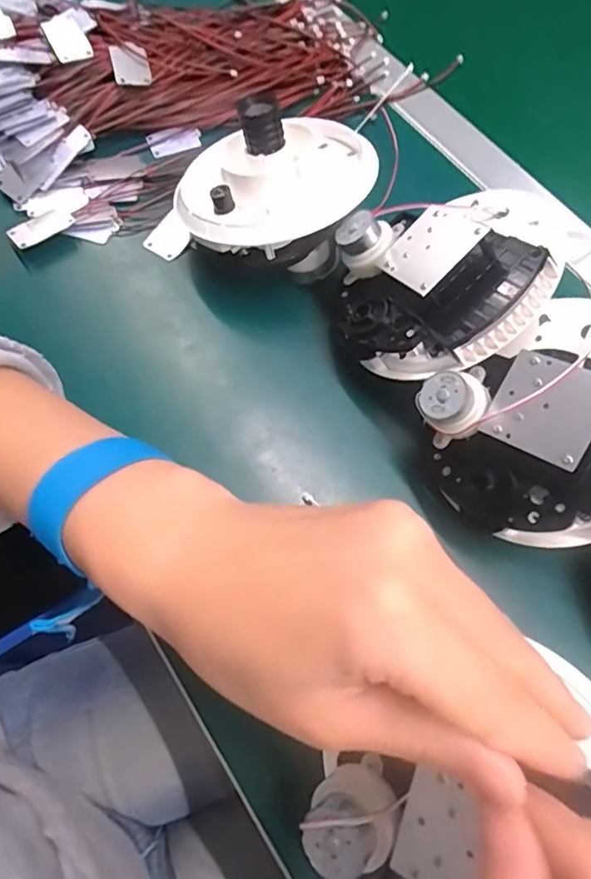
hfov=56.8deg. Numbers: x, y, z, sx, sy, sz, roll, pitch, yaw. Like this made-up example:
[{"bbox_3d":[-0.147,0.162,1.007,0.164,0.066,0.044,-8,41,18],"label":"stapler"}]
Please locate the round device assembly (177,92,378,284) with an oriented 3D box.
[{"bbox_3d":[-0.010,-0.153,0.336,0.126,0.074,0.104,-6,69,-4],"label":"round device assembly"}]

